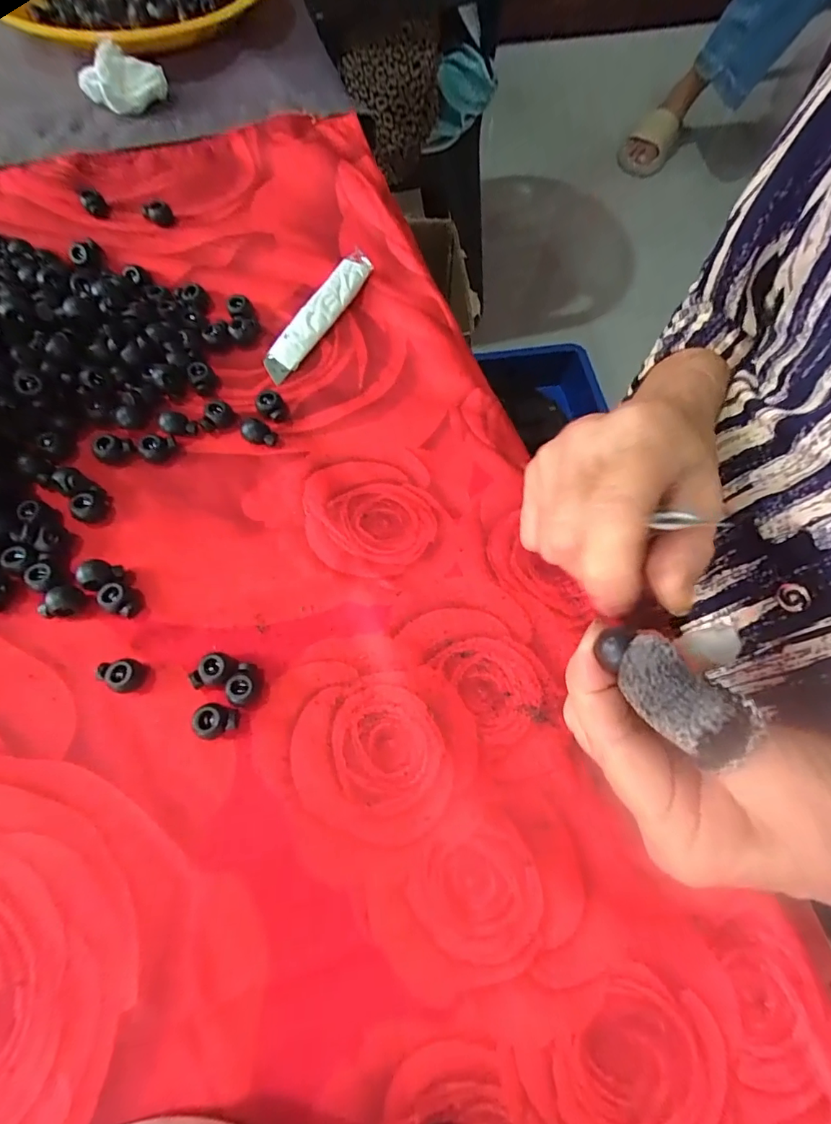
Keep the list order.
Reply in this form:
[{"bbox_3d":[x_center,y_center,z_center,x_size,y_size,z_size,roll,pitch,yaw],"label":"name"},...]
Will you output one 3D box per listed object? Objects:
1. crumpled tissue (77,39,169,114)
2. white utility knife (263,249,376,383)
[{"bbox_3d":[-0.238,-0.392,0.394,0.064,0.036,0.026,-21,70,-12],"label":"crumpled tissue"},{"bbox_3d":[-0.061,-0.157,0.305,0.020,0.011,0.107,28,68,9],"label":"white utility knife"}]

